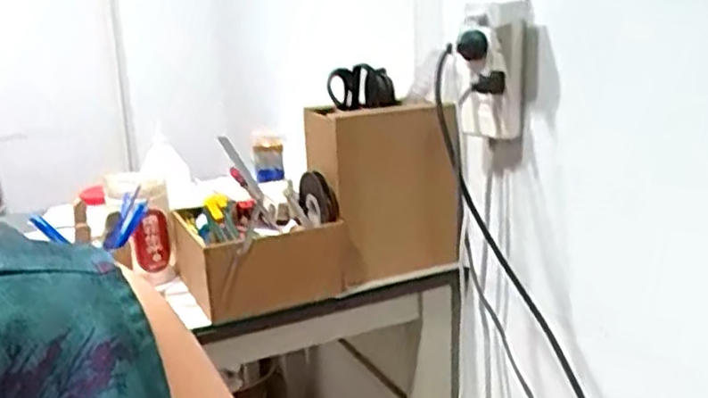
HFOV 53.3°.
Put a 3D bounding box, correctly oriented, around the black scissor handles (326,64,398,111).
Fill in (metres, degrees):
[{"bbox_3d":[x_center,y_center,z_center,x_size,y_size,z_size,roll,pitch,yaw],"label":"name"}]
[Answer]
[{"bbox_3d":[0.011,-0.159,1.004,0.079,0.058,0.069,-9,16,-19],"label":"black scissor handles"}]

